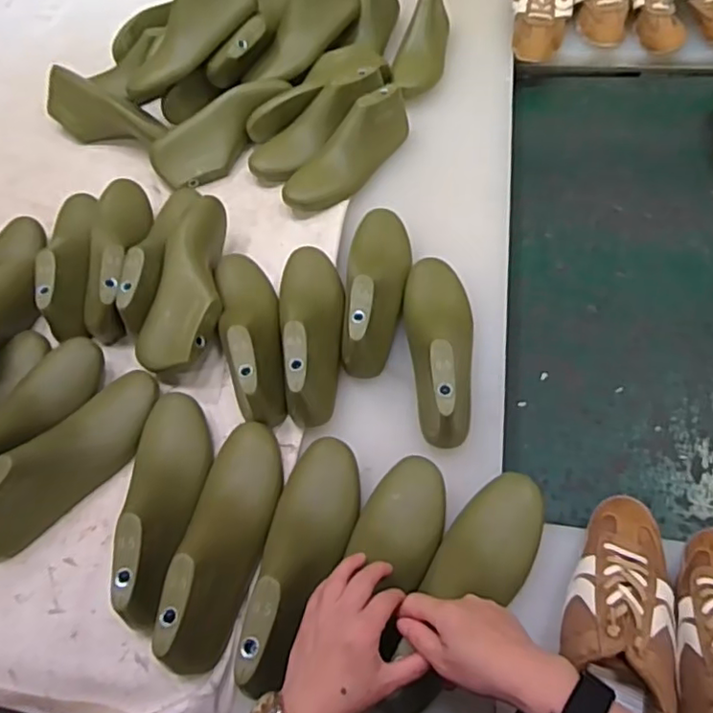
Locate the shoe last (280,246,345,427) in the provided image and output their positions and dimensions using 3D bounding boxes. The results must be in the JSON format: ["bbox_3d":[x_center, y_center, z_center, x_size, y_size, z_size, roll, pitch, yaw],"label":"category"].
[{"bbox_3d":[-0.056,-0.046,0.747,0.080,0.091,0.251,-9,57,2],"label":"shoe last"}]

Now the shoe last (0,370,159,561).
[{"bbox_3d":[-0.322,0.109,0.677,0.066,0.086,0.250,32,67,24],"label":"shoe last"}]

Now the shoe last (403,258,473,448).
[{"bbox_3d":[0.099,-0.024,0.721,0.083,0.087,0.264,-2,57,6],"label":"shoe last"}]

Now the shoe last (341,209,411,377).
[{"bbox_3d":[0.026,-0.101,0.776,0.085,0.089,0.262,-1,58,8],"label":"shoe last"}]

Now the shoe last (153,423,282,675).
[{"bbox_3d":[-0.132,0.176,0.612,0.081,0.075,0.252,2,58,9],"label":"shoe last"}]

